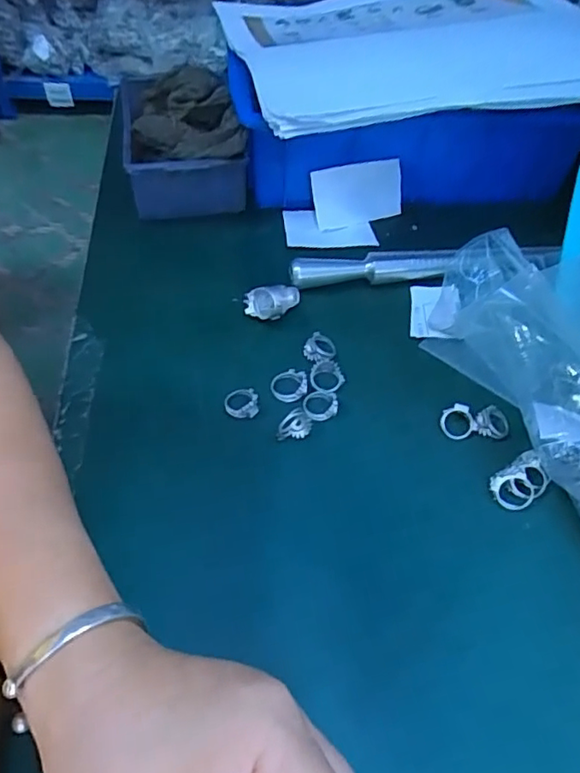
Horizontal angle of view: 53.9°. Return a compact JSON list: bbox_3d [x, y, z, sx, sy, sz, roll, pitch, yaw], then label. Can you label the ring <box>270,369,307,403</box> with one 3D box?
[{"bbox_3d":[0.000,-0.002,0.369,0.023,0.004,0.023,1,52,-2],"label":"ring"}]

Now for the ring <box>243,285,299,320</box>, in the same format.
[{"bbox_3d":[-0.011,-0.058,0.403,0.041,0.022,0.020,-16,55,-15],"label":"ring"}]

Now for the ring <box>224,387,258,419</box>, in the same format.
[{"bbox_3d":[-0.031,0.010,0.362,0.021,0.005,0.019,-2,52,-5],"label":"ring"}]

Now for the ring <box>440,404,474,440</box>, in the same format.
[{"bbox_3d":[0.105,0.022,0.357,0.021,0.005,0.021,-1,80,7],"label":"ring"}]

